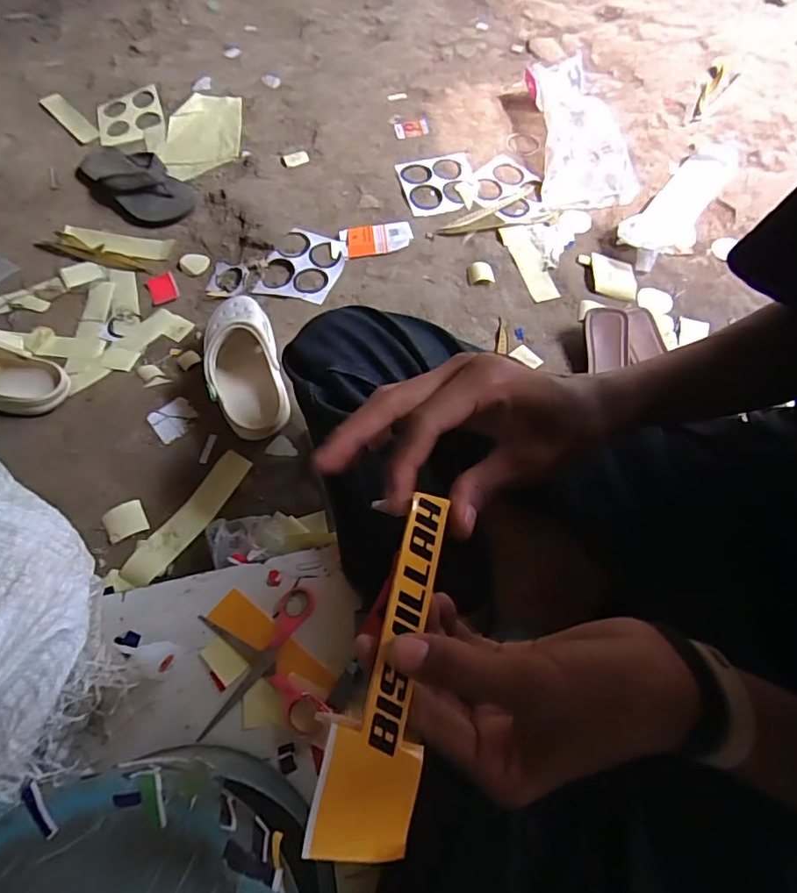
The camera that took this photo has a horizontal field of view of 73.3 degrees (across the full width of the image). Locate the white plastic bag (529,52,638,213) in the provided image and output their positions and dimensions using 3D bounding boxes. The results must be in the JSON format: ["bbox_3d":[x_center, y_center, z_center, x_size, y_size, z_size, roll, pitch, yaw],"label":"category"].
[{"bbox_3d":[0.339,-0.594,1.000,0.171,0.057,0.364,0,63,0],"label":"white plastic bag"}]

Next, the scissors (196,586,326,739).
[{"bbox_3d":[-0.129,0.203,0.499,0.107,0.007,0.127,-9,63,-4],"label":"scissors"}]

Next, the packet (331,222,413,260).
[{"bbox_3d":[-0.046,-0.350,0.893,0.134,0.013,0.063,-13,63,-6],"label":"packet"}]

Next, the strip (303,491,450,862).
[{"bbox_3d":[-0.007,0.096,0.242,0.043,0.010,0.153,10,71,-7],"label":"strip"}]

